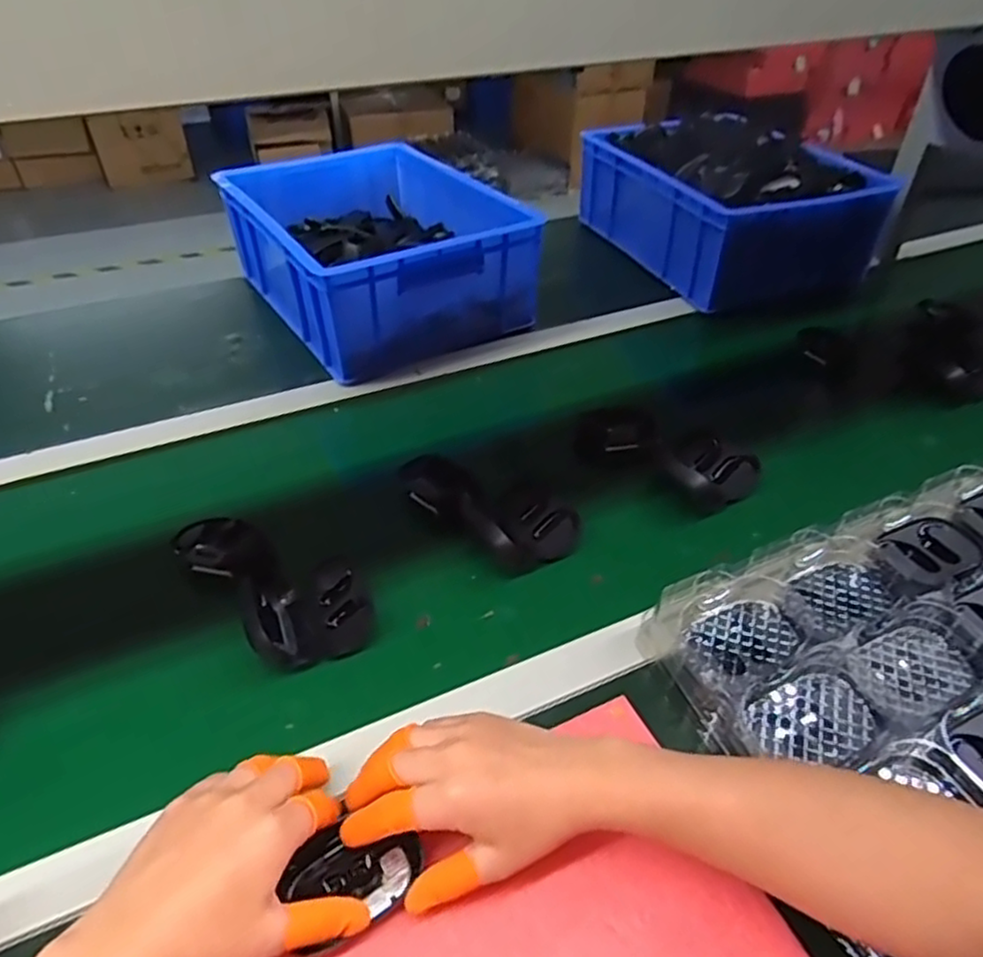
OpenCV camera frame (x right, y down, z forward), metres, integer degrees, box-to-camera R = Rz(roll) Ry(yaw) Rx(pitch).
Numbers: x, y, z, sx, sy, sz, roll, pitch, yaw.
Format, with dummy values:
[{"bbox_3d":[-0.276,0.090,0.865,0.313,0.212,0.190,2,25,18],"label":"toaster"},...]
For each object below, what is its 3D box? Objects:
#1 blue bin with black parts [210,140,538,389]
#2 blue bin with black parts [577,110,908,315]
[{"bbox_3d":[-0.163,-0.319,0.951,0.300,0.137,0.389,-24,47,-25],"label":"blue bin with black parts"},{"bbox_3d":[0.372,-0.429,1.077,0.296,0.150,0.428,-17,44,-18],"label":"blue bin with black parts"}]

